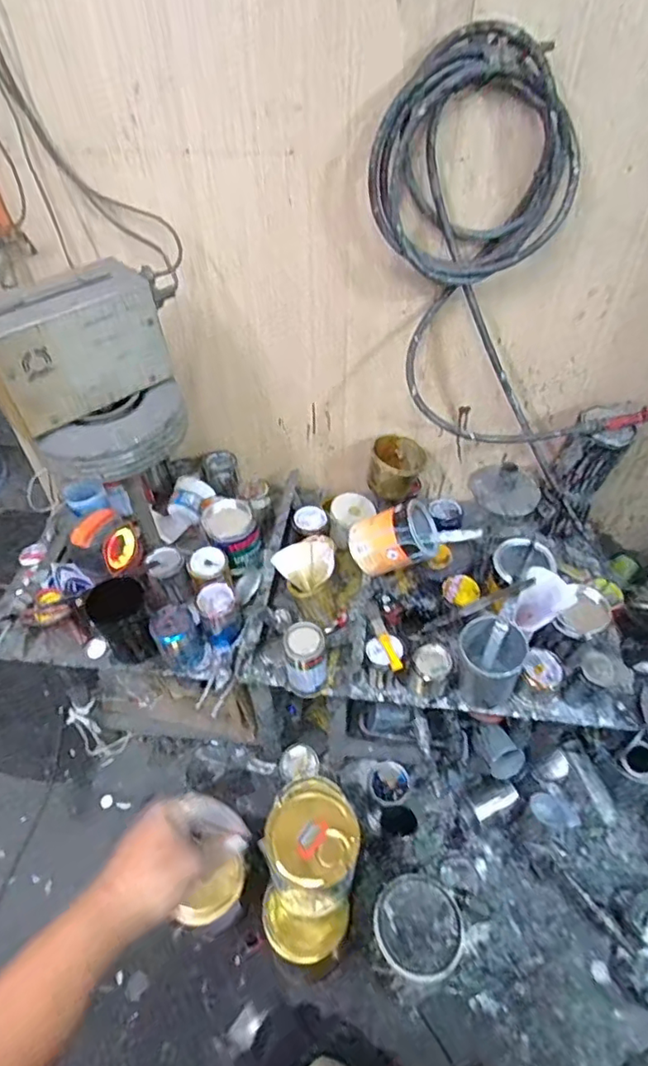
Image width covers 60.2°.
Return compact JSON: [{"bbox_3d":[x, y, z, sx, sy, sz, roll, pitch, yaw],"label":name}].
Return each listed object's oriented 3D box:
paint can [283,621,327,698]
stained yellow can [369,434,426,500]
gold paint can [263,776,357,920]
[{"bbox_3d":[-0.030,0.219,0.958,0.068,0.144,0.060,-5,47,-4],"label":"paint can"},{"bbox_3d":[0.157,-0.133,1.195,0.111,0.099,0.118,0,47,0],"label":"stained yellow can"},{"bbox_3d":[-0.019,0.601,1.051,0.157,0.236,0.161,-14,49,-13],"label":"gold paint can"}]

